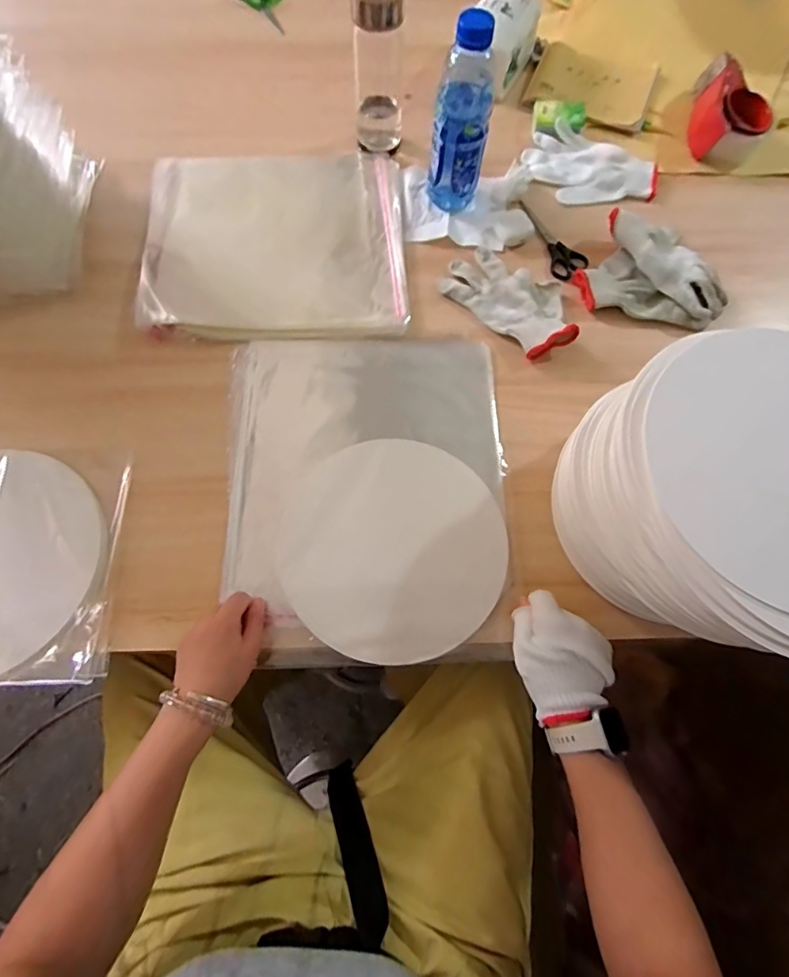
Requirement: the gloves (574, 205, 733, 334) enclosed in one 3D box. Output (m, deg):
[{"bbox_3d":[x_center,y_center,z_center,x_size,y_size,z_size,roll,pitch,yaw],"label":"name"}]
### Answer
[{"bbox_3d":[0.345,-0.292,0.636,0.187,0.036,0.150,11,70,2],"label":"gloves"}]

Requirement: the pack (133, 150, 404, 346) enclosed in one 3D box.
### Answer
[{"bbox_3d":[-0.160,-0.342,0.649,0.343,0.018,0.317,-4,71,-3],"label":"pack"}]

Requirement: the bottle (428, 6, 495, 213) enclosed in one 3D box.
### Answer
[{"bbox_3d":[0.084,-0.461,0.599,0.069,0.197,0.058,10,70,1],"label":"bottle"}]

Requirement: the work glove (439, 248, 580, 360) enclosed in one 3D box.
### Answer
[{"bbox_3d":[0.155,-0.250,0.618,0.185,0.028,0.101,42,74,12],"label":"work glove"}]

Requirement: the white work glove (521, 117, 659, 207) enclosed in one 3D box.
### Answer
[{"bbox_3d":[0.291,-0.474,0.707,0.194,0.019,0.128,19,71,5],"label":"white work glove"}]

